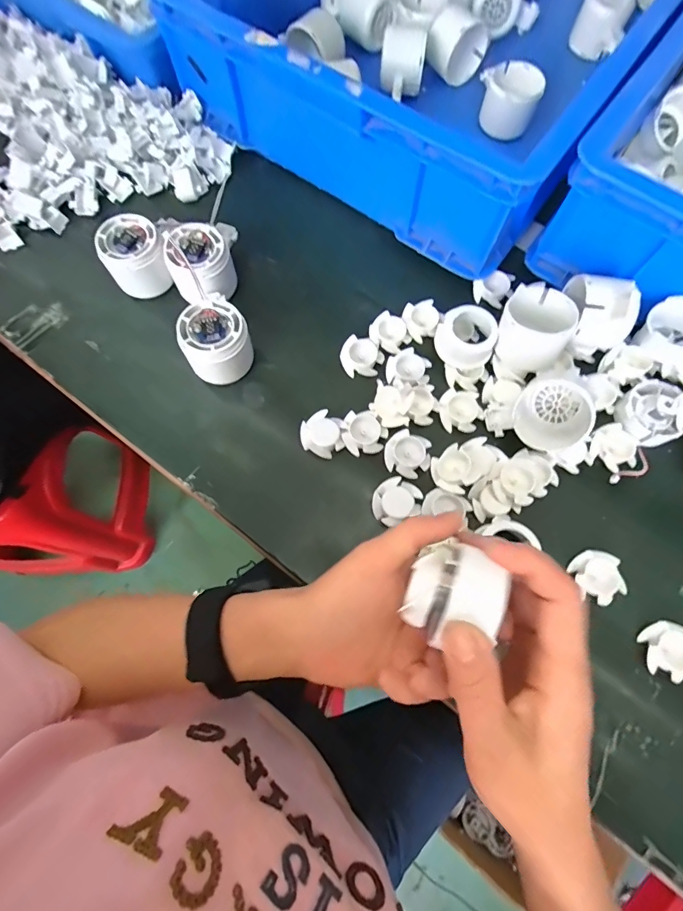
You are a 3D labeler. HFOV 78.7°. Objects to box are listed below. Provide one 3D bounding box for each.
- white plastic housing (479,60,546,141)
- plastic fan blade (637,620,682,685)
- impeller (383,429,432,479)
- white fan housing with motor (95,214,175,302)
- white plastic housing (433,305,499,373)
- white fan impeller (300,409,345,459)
[{"bbox_3d":[0.192,-0.406,0.479,0.069,0.045,0.063,0,73,0],"label":"white plastic housing"},{"bbox_3d":[0.254,0.151,0.323,0.036,0.012,0.041,5,73,1],"label":"plastic fan blade"},{"bbox_3d":[0.059,-0.001,0.368,0.039,0.011,0.040,0,73,0],"label":"impeller"},{"bbox_3d":[-0.197,-0.189,0.409,0.059,0.064,0.052,-25,75,-8],"label":"white fan housing with motor"},{"bbox_3d":[0.115,-0.110,0.386,0.048,0.033,0.050,0,73,0],"label":"white plastic housing"},{"bbox_3d":[-0.017,-0.020,0.368,0.036,0.016,0.041,-4,73,-2],"label":"white fan impeller"}]

